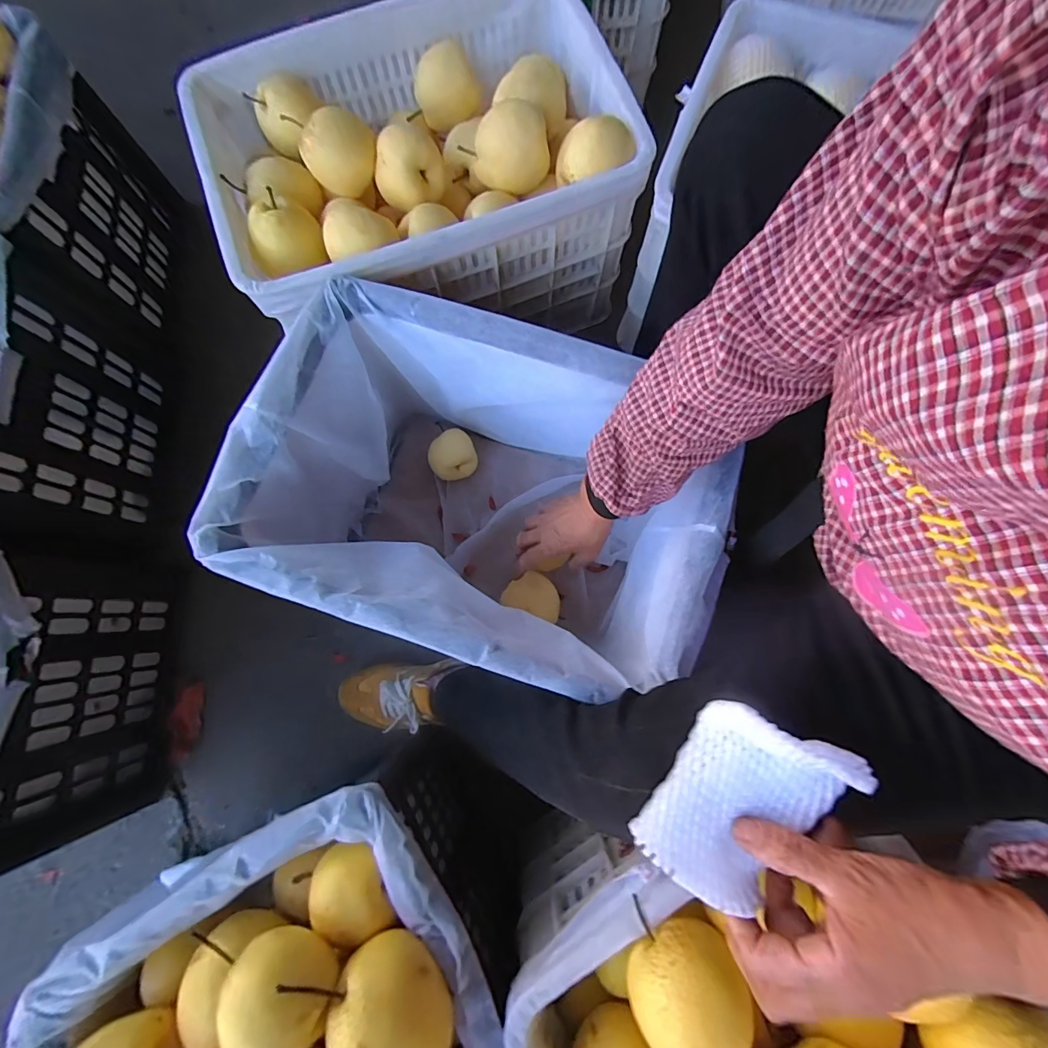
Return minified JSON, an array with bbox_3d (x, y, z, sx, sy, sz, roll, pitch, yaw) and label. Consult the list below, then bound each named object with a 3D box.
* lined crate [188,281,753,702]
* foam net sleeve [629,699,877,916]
[{"bbox_3d":[-0.038,-0.018,0.584,0.487,0.293,0.352,22,79,5],"label":"lined crate"},{"bbox_3d":[0.128,0.160,0.254,0.086,0.040,0.109,34,80,8],"label":"foam net sleeve"}]

